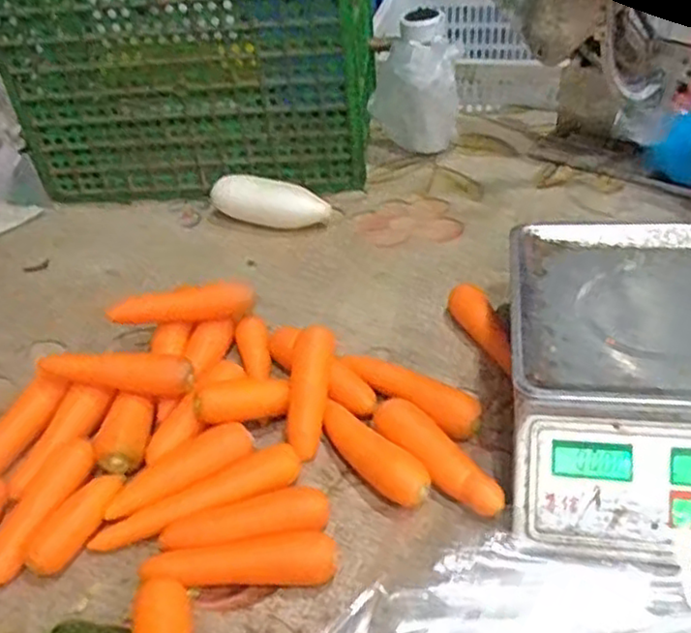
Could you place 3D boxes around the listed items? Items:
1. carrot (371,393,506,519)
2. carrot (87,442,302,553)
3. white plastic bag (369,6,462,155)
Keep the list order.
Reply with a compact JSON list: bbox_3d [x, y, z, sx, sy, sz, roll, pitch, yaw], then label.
[{"bbox_3d":[0.077,0.122,0.606,0.036,0.034,0.140,-29,43,-25],"label":"carrot"},{"bbox_3d":[-0.125,0.160,0.603,0.181,0.030,0.036,-20,40,-15],"label":"carrot"},{"bbox_3d":[0.099,-0.325,0.999,0.090,0.196,0.108,-23,41,-19],"label":"white plastic bag"}]

